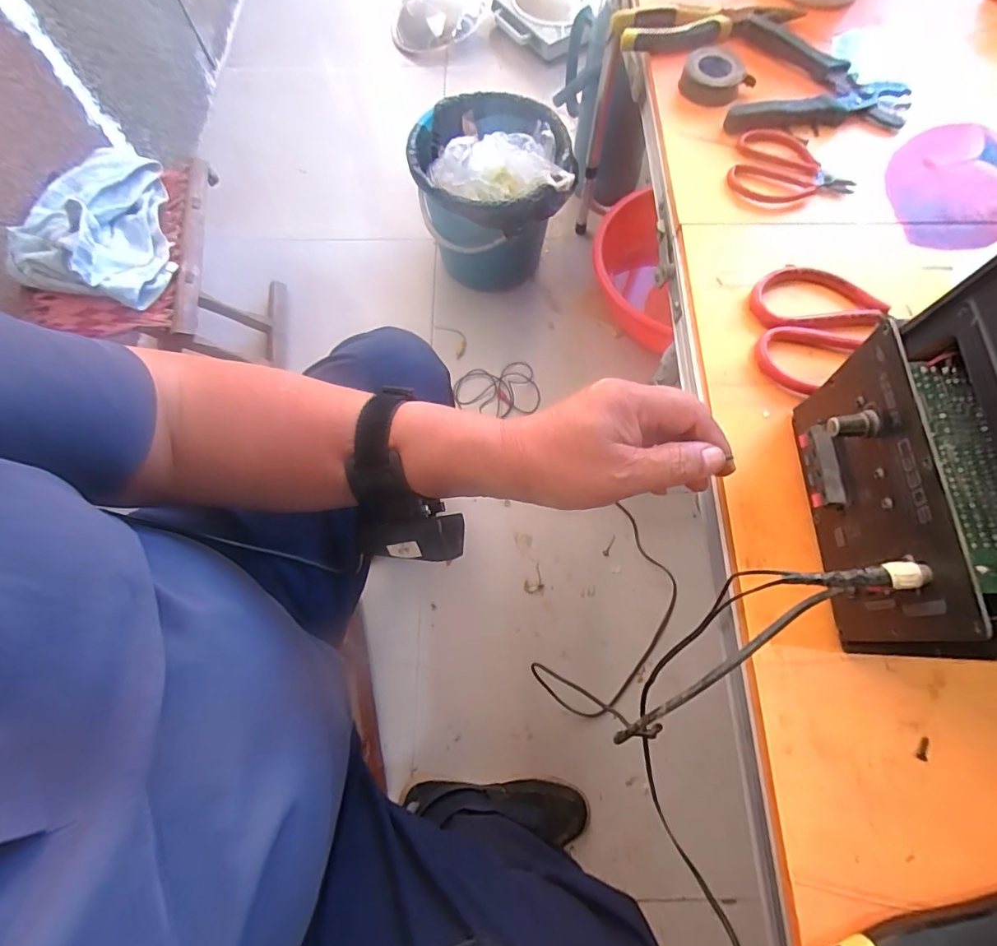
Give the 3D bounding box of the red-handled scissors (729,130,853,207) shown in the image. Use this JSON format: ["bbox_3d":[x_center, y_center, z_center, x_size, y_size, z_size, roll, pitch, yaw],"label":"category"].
[{"bbox_3d":[0.249,-0.262,0.418,0.100,0.008,0.076,5,71,3],"label":"red-handled scissors"}]

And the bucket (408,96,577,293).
[{"bbox_3d":[-0.014,-0.518,0.960,0.255,0.279,0.268,0,70,1],"label":"bucket"}]

